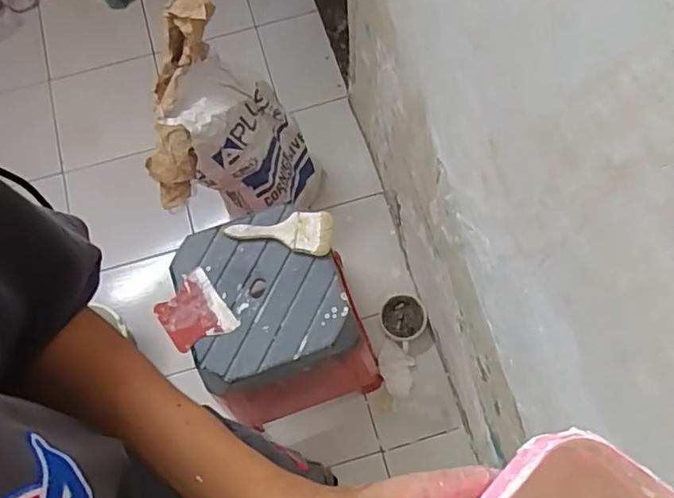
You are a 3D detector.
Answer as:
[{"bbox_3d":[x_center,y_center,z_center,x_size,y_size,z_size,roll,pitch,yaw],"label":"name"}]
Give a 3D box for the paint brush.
[{"bbox_3d":[-0.096,-0.022,0.984,0.176,0.021,0.074,-4,72,-1],"label":"paint brush"}]

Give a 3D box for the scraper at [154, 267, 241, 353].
[{"bbox_3d":[-0.236,0.106,0.953,0.102,0.008,0.116,-35,75,-10],"label":"scraper"}]

